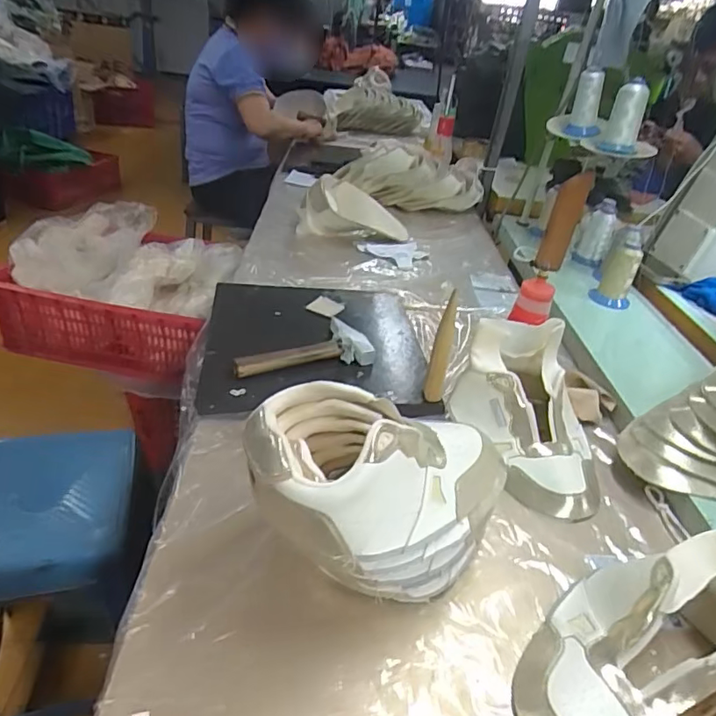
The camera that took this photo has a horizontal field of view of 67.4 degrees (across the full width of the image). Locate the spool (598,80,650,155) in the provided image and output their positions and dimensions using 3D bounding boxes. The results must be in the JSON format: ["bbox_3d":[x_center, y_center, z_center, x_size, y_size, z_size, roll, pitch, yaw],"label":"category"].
[{"bbox_3d":[0.458,-0.411,0.915,0.054,0.110,0.053,20,36,18],"label":"spool"}]

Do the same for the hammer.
[{"bbox_3d":[-0.080,-0.020,0.725,0.184,0.025,0.107,-7,37,-21],"label":"hammer"}]

